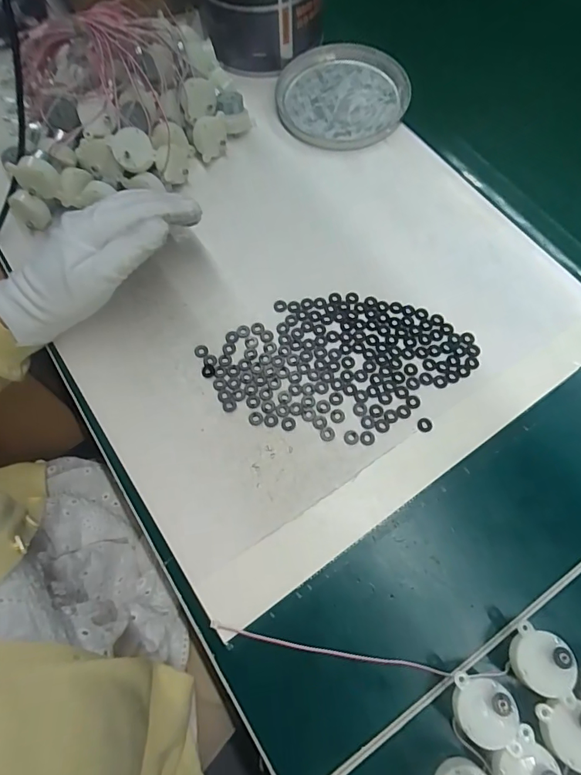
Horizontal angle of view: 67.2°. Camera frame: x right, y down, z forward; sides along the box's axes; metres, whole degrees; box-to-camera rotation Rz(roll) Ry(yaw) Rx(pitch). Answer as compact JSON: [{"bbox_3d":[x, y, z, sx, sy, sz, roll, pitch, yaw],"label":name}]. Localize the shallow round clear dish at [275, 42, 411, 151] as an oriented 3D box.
[{"bbox_3d":[0.054,-0.298,0.450,0.129,0.021,0.132,1,70,2],"label":"shallow round clear dish"}]

